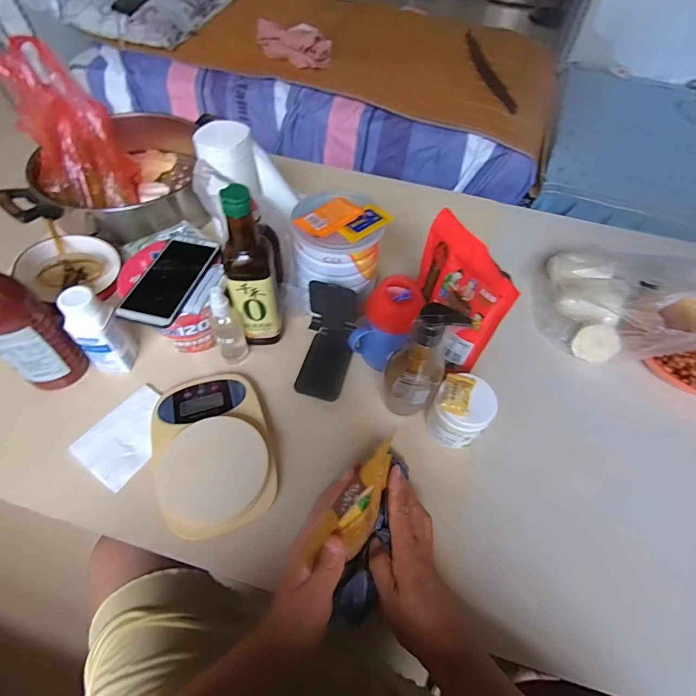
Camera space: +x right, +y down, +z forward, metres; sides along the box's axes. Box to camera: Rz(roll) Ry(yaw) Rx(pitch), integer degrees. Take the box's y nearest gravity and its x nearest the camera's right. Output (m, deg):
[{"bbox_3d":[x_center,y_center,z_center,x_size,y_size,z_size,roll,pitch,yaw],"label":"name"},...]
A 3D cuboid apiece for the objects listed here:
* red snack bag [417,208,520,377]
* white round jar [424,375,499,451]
[{"bbox_3d":[0.134,-0.061,0.527,0.027,0.182,0.140,-24,61,-18],"label":"red snack bag"},{"bbox_3d":[0.142,0.084,0.515,0.070,0.074,0.065,1,56,-2],"label":"white round jar"}]

